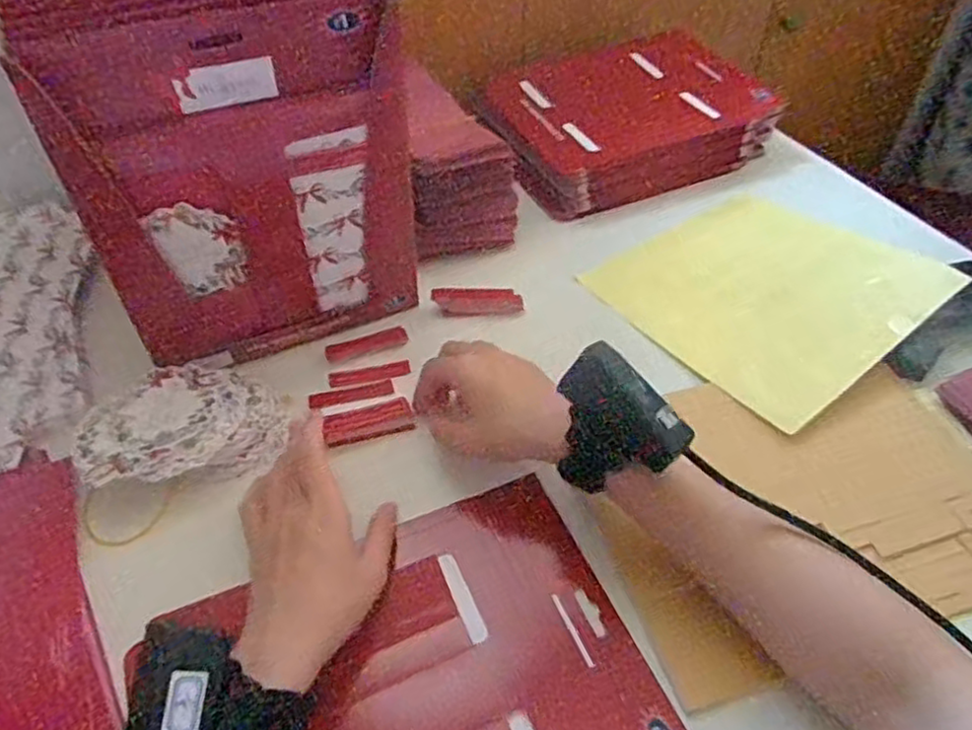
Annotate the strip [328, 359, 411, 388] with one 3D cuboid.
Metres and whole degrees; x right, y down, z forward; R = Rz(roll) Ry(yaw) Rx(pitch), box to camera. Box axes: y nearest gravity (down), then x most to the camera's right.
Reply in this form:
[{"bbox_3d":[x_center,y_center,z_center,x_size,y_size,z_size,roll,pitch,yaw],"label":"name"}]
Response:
[{"bbox_3d":[-0.088,0.006,0.514,0.060,0.004,0.014,-9,47,-8],"label":"strip"}]

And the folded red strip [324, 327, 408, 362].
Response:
[{"bbox_3d":[-0.093,-0.017,0.530,0.063,0.007,0.017,-13,47,-11],"label":"folded red strip"}]

